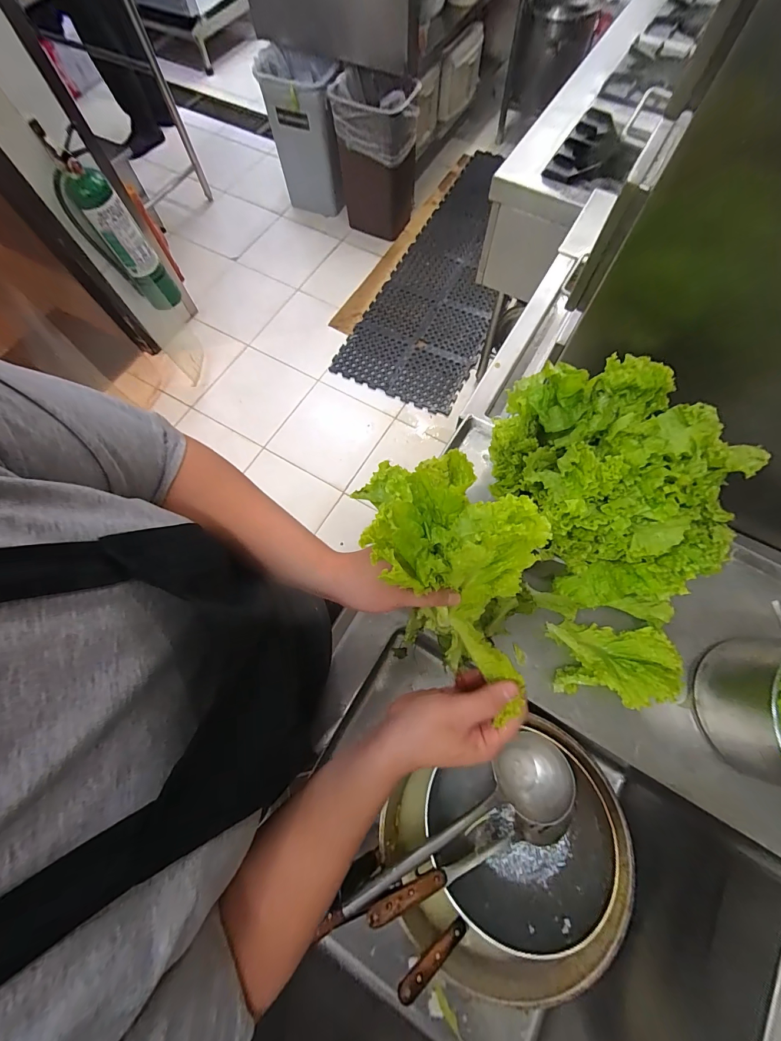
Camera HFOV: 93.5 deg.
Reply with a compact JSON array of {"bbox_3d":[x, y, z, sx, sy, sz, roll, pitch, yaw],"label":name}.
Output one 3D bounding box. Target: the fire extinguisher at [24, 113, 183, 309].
[{"bbox_3d":[-0.955,-0.984,1.296,0.173,0.492,0.147,-37,74,-11],"label":"fire extinguisher"}]

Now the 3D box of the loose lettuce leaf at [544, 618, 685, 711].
[{"bbox_3d":[0.270,0.172,0.442,0.140,0.036,0.086,3,71,3],"label":"loose lettuce leaf"}]

